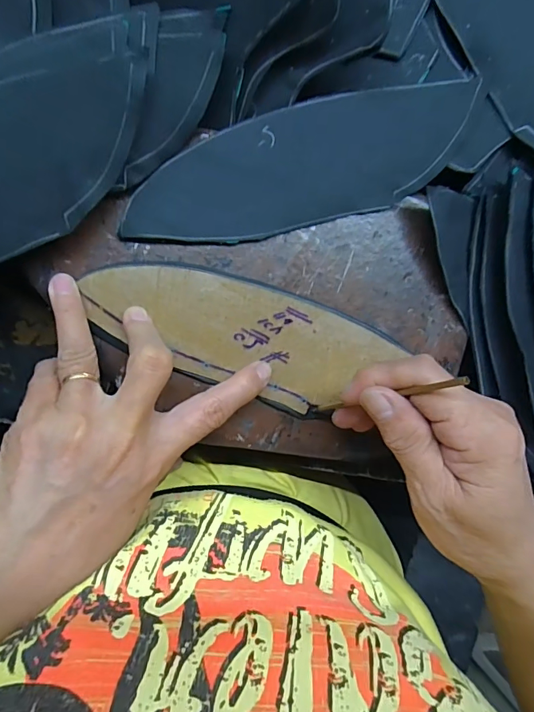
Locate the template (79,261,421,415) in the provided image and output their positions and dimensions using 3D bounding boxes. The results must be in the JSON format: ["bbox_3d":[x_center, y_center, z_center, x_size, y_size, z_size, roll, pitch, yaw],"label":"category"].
[{"bbox_3d":[-0.014,-0.011,0.254,0.176,0.004,0.060,16,92,-11],"label":"template"}]

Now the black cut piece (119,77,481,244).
[{"bbox_3d":[0.023,-0.110,0.251,0.208,0.009,0.064,-17,97,-7],"label":"black cut piece"}]

